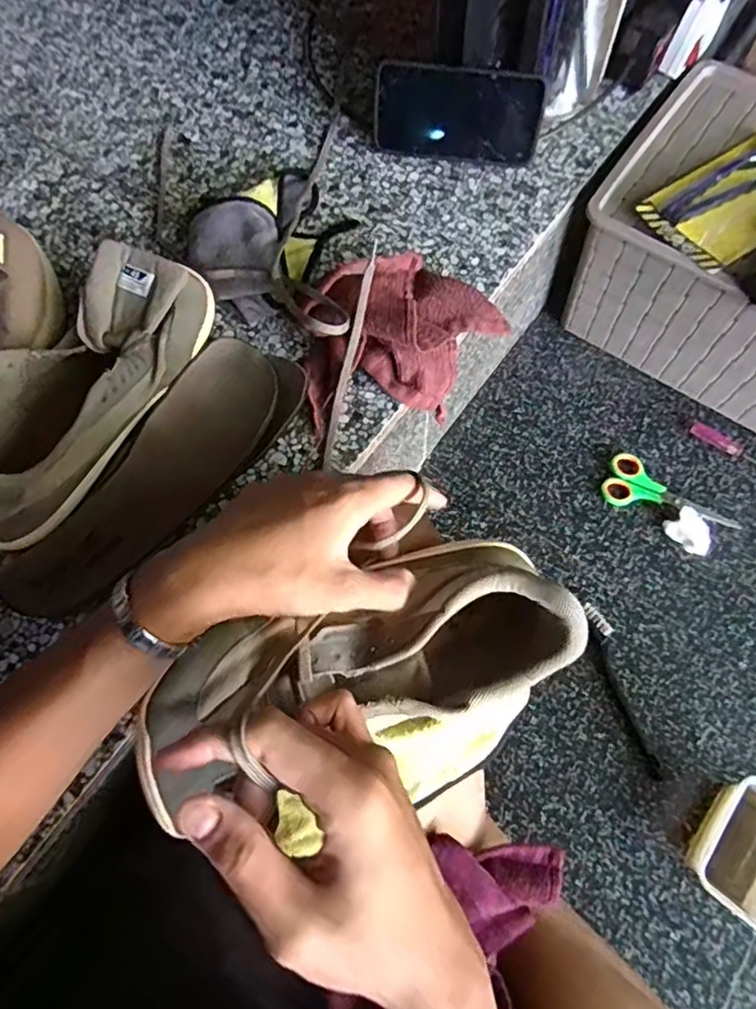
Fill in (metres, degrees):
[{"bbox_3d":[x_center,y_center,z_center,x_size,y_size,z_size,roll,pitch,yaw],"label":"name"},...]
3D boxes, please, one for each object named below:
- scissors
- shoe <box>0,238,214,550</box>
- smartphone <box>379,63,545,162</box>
[{"bbox_3d":[0.333,-0.013,0.660,0.149,0.010,0.061,16,71,8],"label":"scissors"},{"bbox_3d":[-0.241,-0.092,0.473,0.092,0.108,0.256,25,72,11],"label":"shoe"},{"bbox_3d":[0.081,-0.395,0.592,0.165,0.072,0.004,7,44,4],"label":"smartphone"}]

